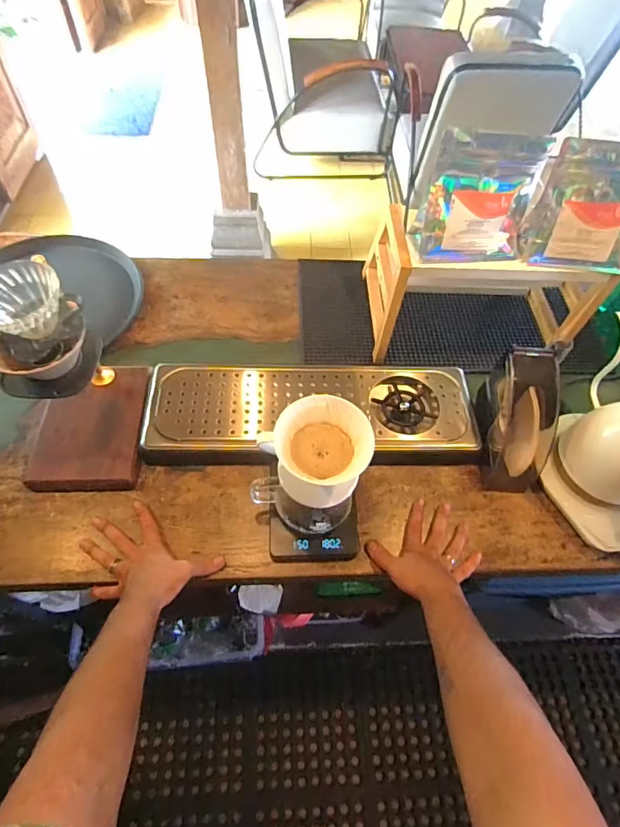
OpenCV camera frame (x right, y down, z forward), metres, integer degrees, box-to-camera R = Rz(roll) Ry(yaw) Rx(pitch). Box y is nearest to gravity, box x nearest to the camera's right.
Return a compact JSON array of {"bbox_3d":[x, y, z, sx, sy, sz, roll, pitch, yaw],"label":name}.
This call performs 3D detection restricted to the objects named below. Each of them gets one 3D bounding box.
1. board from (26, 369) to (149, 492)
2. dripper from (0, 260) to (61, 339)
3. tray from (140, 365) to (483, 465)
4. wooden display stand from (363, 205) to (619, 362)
[{"bbox_3d":[-0.346,0.020,0.721,0.165,0.035,0.203,0,58,-4],"label":"board"},{"bbox_3d":[-0.322,-0.123,0.513,0.085,0.054,0.090,2,58,-3],"label":"dripper"},{"bbox_3d":[0.004,0.000,0.749,0.531,0.053,0.182,2,60,-4],"label":"tray"},{"bbox_3d":[0.290,-0.229,0.774,0.345,0.224,0.203,1,58,-3],"label":"wooden display stand"}]

